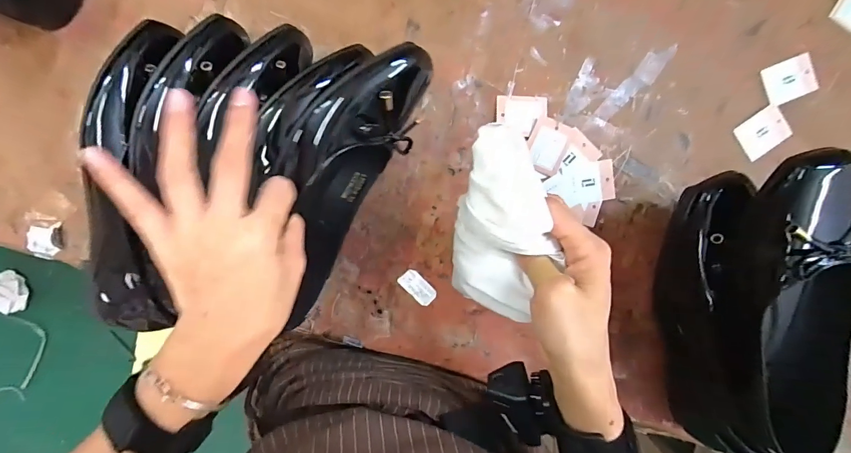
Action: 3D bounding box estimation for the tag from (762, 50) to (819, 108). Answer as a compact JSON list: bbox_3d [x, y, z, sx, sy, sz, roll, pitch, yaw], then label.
[{"bbox_3d":[0.379,-0.153,0.406,0.053,0.008,0.039,-22,96,-3],"label":"tag"}]

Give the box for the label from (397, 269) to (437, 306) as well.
[{"bbox_3d":[-0.007,0.061,0.391,0.040,0.004,0.020,44,85,-1],"label":"label"}]

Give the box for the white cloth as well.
[{"bbox_3d":[0.053,-0.001,0.268,0.057,0.044,0.126,0,114,-5],"label":"white cloth"}]

